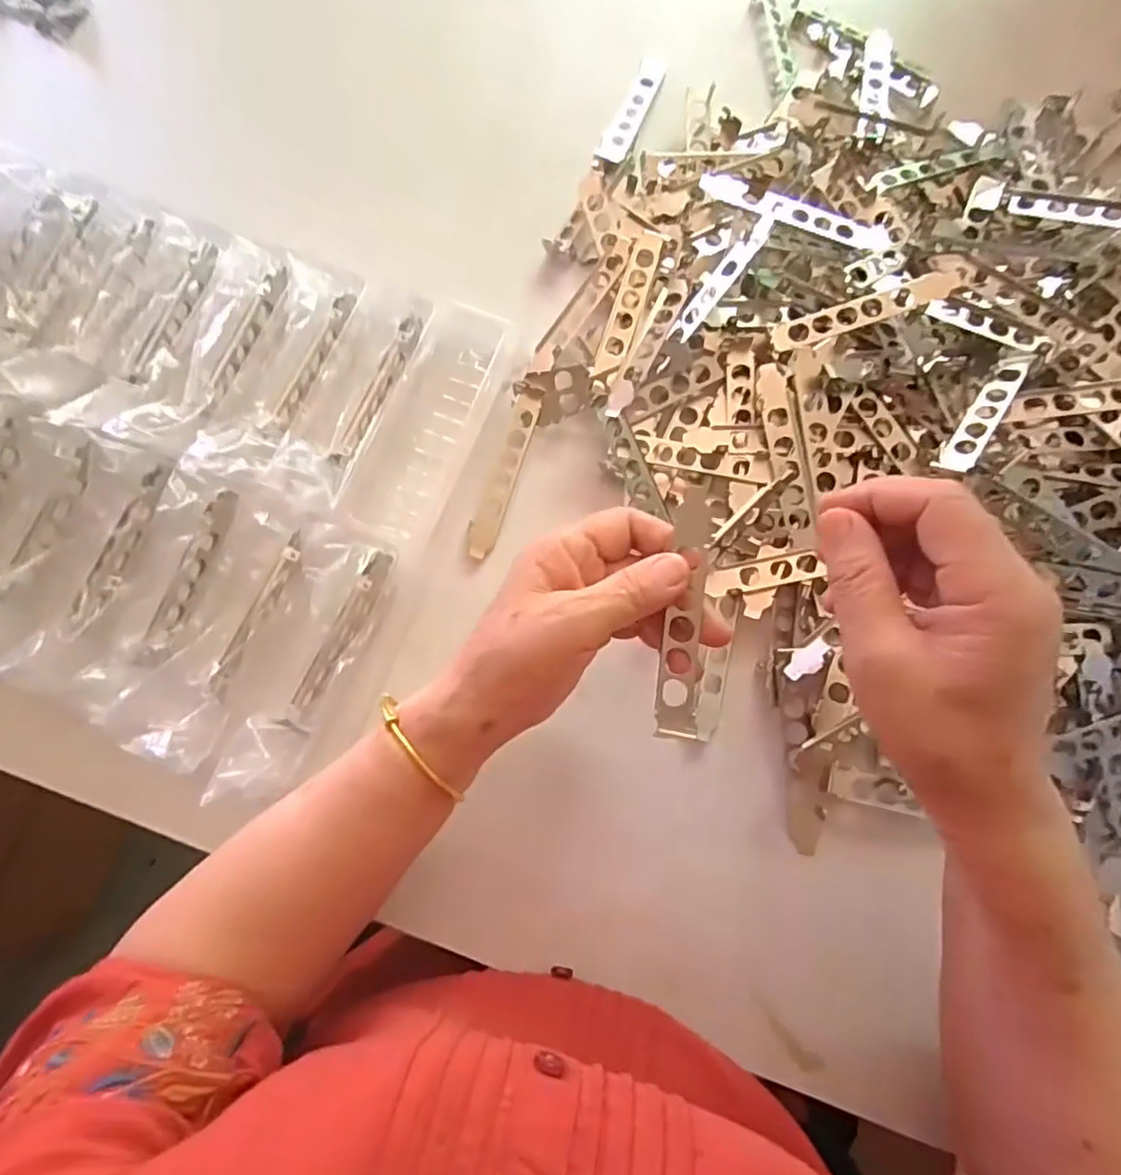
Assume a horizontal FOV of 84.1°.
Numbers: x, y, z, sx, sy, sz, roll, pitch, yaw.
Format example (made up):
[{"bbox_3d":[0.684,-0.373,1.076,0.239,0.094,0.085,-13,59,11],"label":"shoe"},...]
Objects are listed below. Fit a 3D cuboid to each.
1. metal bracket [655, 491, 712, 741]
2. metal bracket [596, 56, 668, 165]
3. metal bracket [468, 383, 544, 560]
[{"bbox_3d":[0.062,0.013,0.305,0.019,0.007,0.122,6,92,2],"label":"metal bracket"},{"bbox_3d":[0.057,-0.368,0.480,0.023,0.004,0.102,24,77,-3],"label":"metal bracket"},{"bbox_3d":[-0.038,-0.080,0.425,0.020,0.015,0.123,16,79,4],"label":"metal bracket"}]

